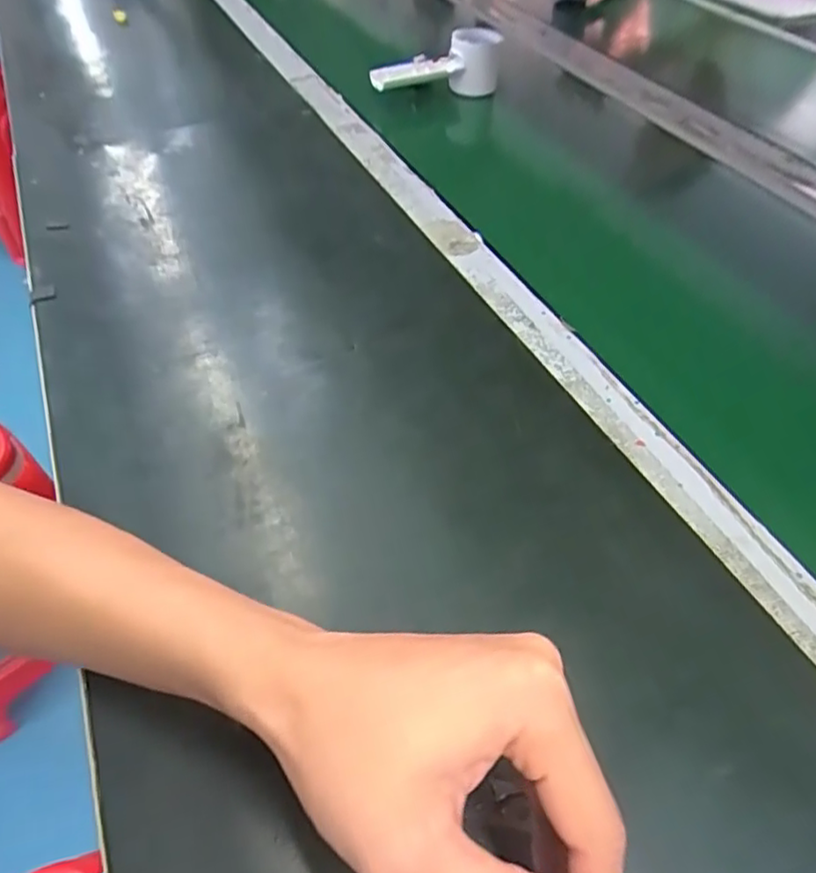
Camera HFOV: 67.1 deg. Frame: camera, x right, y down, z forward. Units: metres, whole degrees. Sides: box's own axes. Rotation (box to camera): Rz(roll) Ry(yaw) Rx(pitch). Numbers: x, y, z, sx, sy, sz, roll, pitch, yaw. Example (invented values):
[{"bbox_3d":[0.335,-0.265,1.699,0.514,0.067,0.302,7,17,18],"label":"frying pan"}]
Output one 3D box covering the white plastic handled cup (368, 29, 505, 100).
[{"bbox_3d":[0.028,-0.432,0.725,0.165,0.066,0.070,-30,56,-24],"label":"white plastic handled cup"}]

